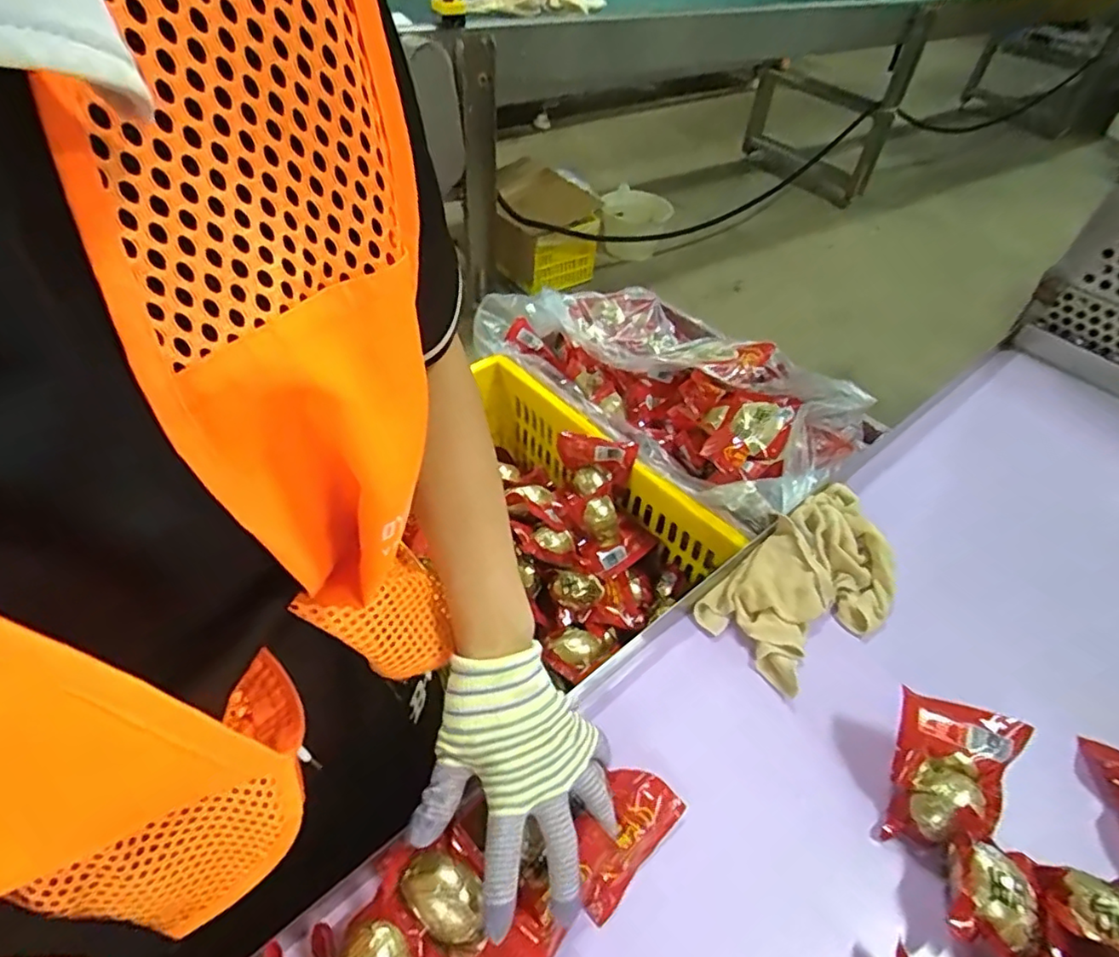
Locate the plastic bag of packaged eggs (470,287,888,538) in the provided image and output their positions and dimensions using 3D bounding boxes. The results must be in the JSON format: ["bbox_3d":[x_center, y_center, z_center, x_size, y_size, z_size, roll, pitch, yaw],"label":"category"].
[{"bbox_3d":[0.161,-0.146,0.815,0.291,0.115,0.469,-32,57,-30],"label":"plastic bag of packaged eggs"}]

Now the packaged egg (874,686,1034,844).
[{"bbox_3d":[0.290,0.223,0.453,0.080,0.058,0.092,17,48,11],"label":"packaged egg"}]

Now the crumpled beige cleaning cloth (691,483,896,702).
[{"bbox_3d":[0.245,0.094,0.582,0.228,0.046,0.124,-26,55,-26],"label":"crumpled beige cleaning cloth"}]

